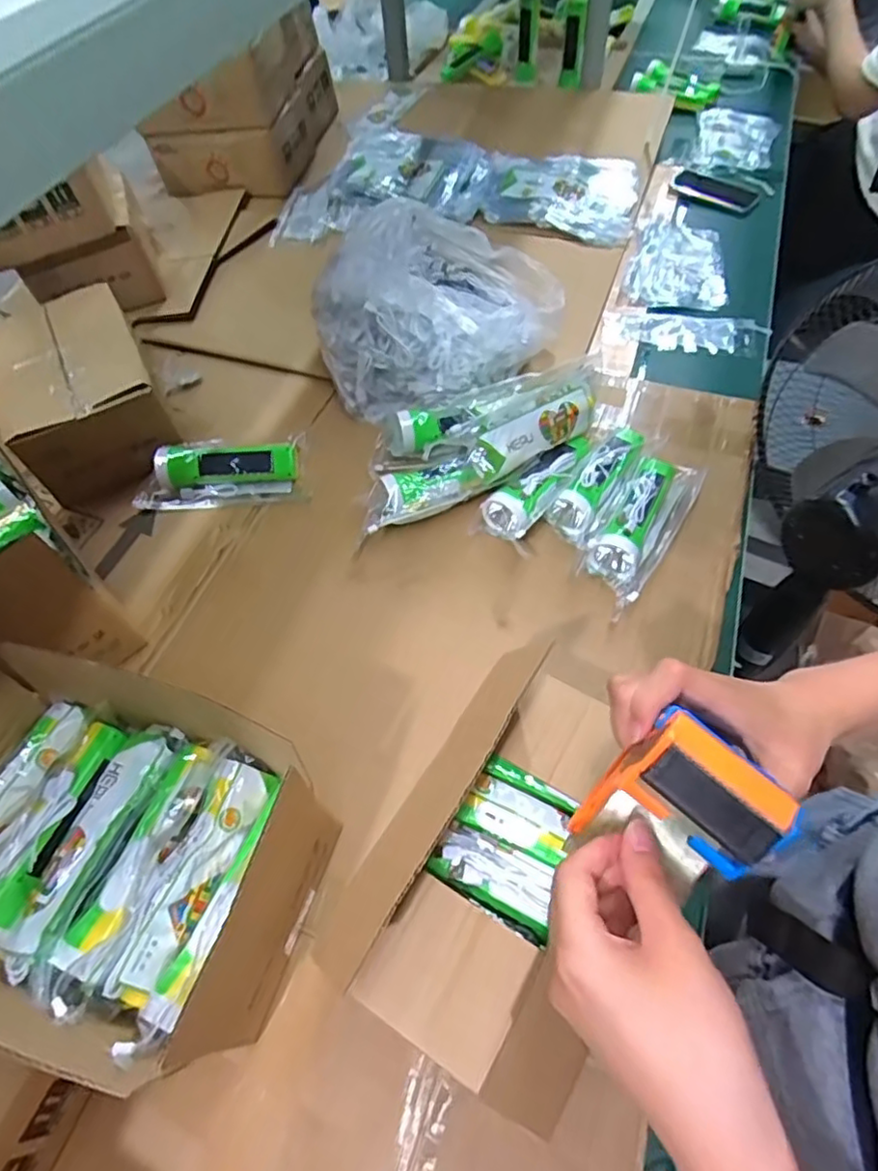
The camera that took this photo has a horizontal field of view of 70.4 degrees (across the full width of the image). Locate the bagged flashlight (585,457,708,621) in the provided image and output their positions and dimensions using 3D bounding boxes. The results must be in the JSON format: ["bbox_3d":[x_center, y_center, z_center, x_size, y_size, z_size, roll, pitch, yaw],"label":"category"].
[{"bbox_3d":[0.232,-0.073,0.711,0.079,0.050,0.231,26,62,18],"label":"bagged flashlight"}]

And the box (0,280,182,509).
[{"bbox_3d":[-0.485,-0.270,0.848,0.186,0.111,0.297,-25,60,-13],"label":"box"}]

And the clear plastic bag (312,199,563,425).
[{"bbox_3d":[-0.009,-0.374,0.853,0.299,0.137,0.307,21,61,16],"label":"clear plastic bag"}]

